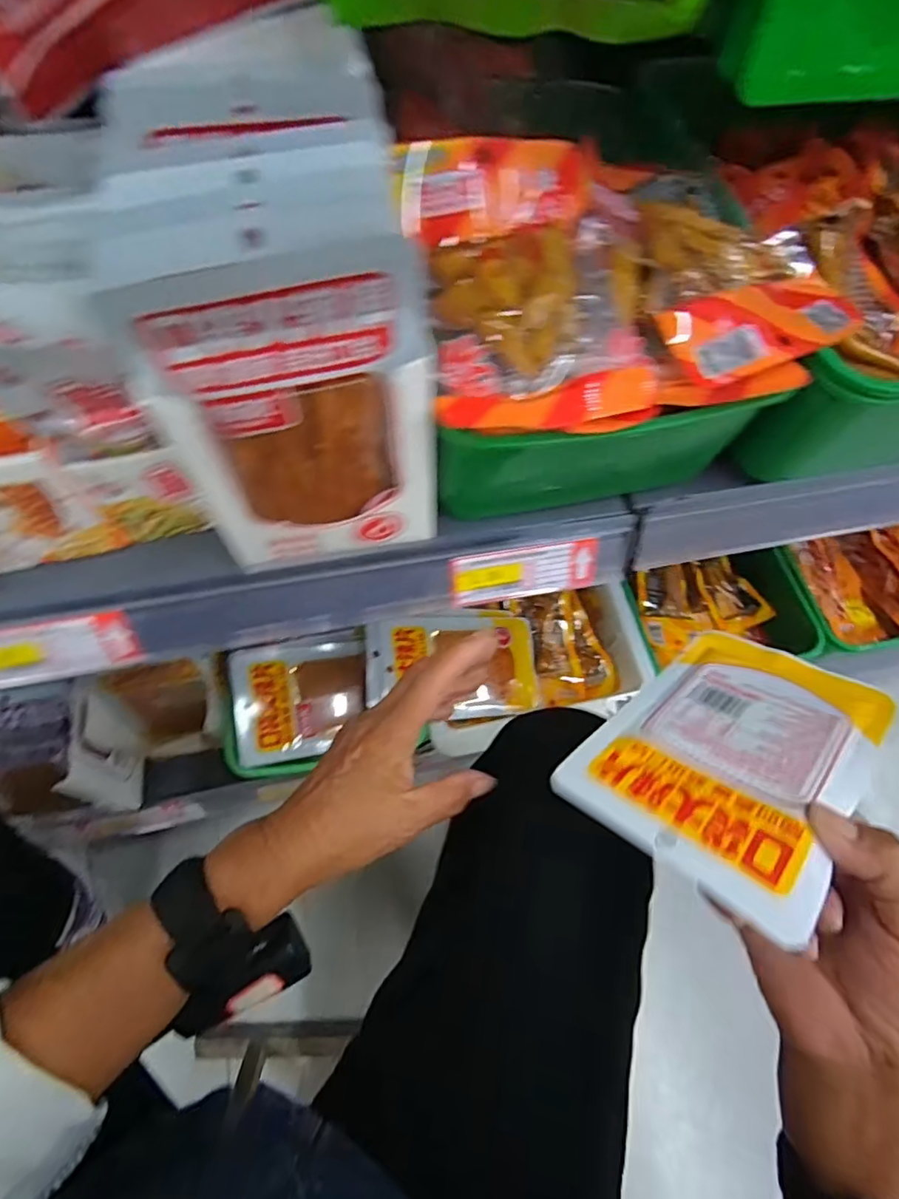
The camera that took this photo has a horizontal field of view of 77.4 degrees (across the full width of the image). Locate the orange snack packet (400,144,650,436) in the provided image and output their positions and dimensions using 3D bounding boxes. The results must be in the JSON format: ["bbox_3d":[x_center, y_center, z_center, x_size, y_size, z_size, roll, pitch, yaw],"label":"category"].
[{"bbox_3d":[0.042,-0.155,0.268,0.118,0.036,0.158,-8,67,-6],"label":"orange snack packet"}]

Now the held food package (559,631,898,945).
[{"bbox_3d":[0.144,0.069,0.281,0.104,0.011,0.173,24,40,37],"label":"held food package"}]

